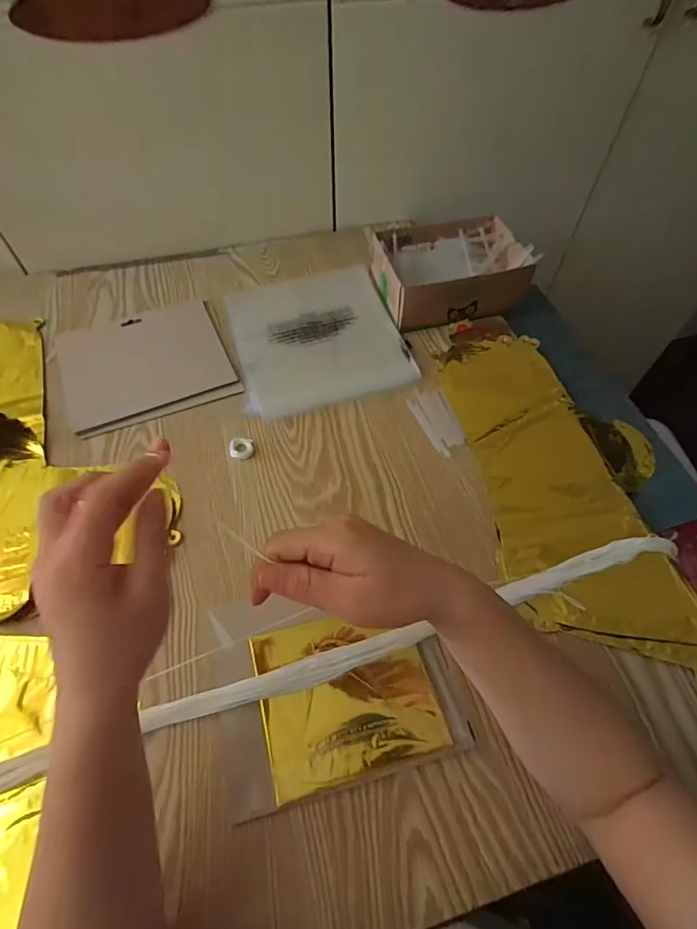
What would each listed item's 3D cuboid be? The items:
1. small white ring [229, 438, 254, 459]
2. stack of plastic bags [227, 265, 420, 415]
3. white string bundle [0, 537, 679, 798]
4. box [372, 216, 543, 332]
[{"bbox_3d":[-0.118,-0.018,0.514,0.026,0.006,0.026,0,58,0],"label":"small white ring"},{"bbox_3d":[-0.044,-0.171,0.611,0.208,0.010,0.226,-16,60,-10],"label":"stack of plastic bags"},{"bbox_3d":[-0.066,0.178,0.383,0.780,0.018,0.029,-15,60,-10],"label":"white string bundle"},{"bbox_3d":[0.132,-0.266,0.630,0.188,0.063,0.148,-16,60,-10],"label":"box"}]

